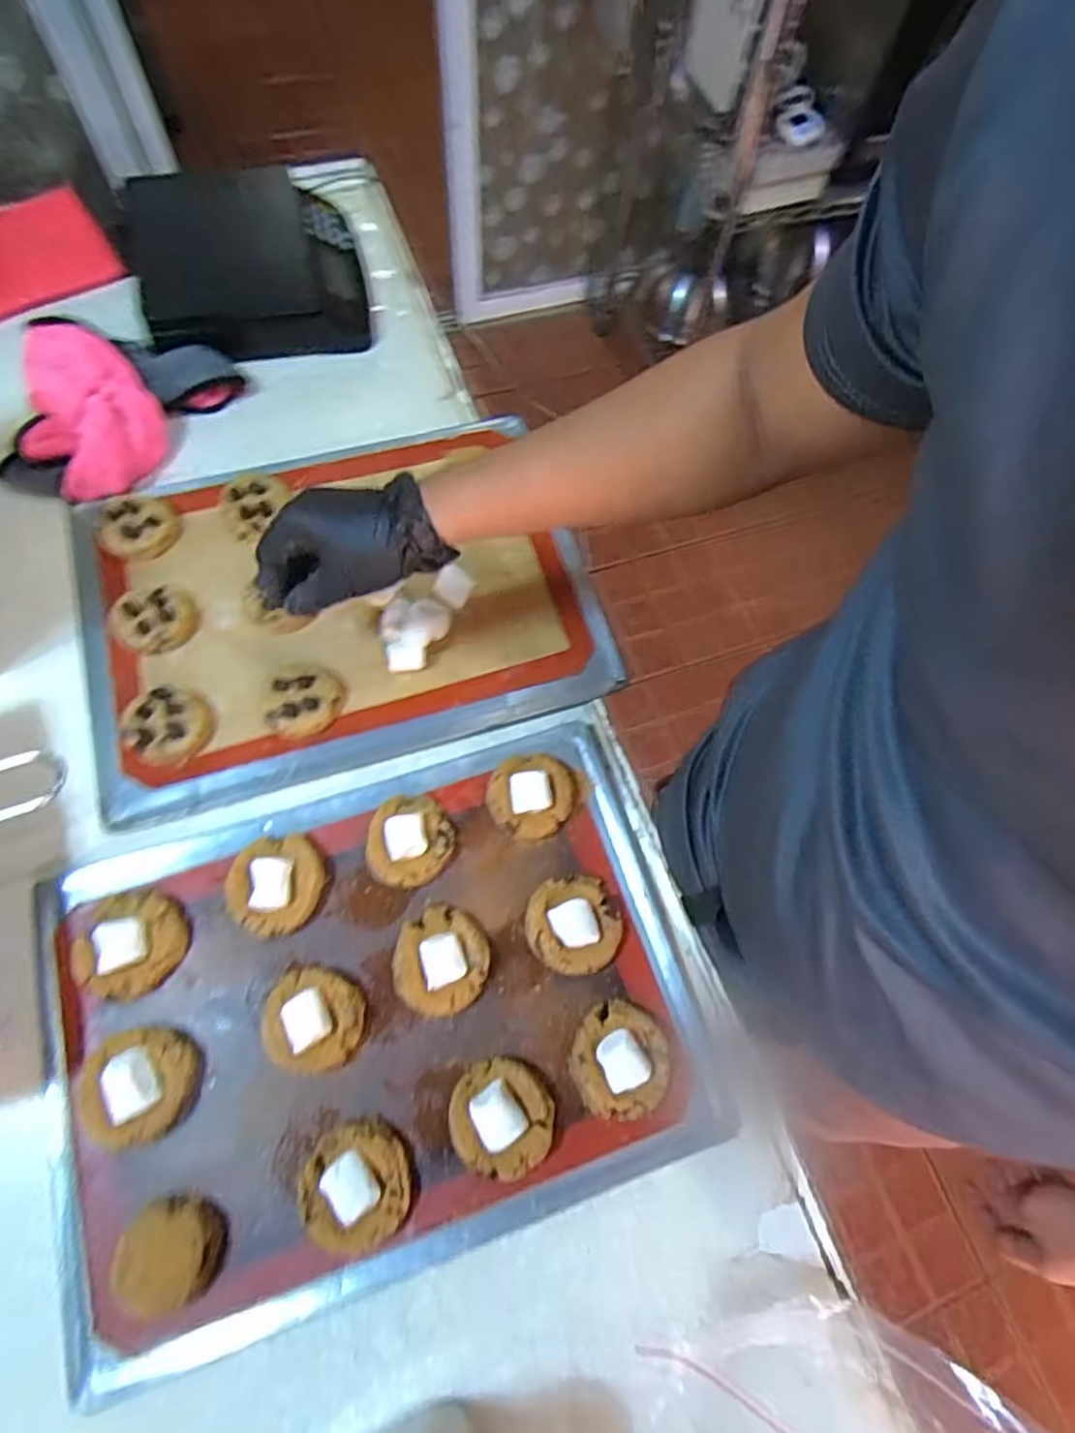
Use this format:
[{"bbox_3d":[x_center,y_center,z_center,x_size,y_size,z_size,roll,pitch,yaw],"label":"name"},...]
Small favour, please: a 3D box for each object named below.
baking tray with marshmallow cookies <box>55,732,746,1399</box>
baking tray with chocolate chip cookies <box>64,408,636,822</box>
[{"bbox_3d":[-0.121,0.206,0.487,0.454,0.031,0.323,-17,70,-9],"label":"baking tray with marshmallow cookies"},{"bbox_3d":[-0.185,-0.110,0.624,0.455,0.034,0.333,-16,70,-8],"label":"baking tray with chocolate chip cookies"}]

